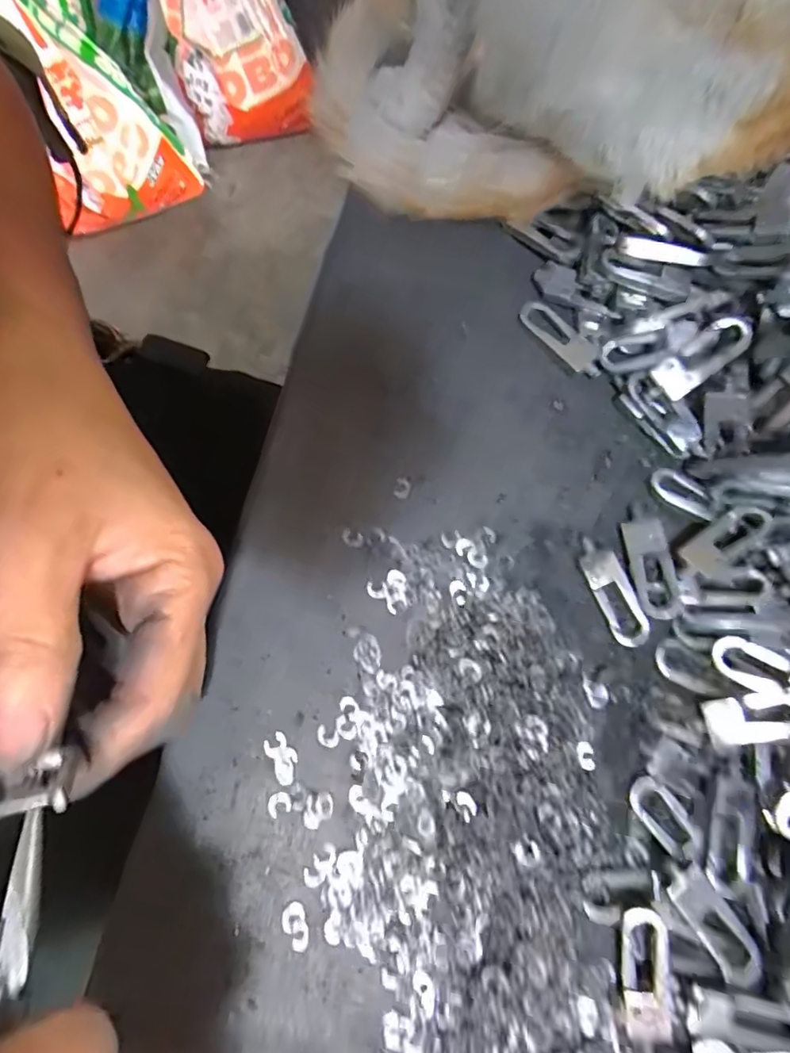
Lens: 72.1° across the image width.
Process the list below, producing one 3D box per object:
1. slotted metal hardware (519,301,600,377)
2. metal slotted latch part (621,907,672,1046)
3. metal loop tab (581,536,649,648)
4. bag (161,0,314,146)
[{"bbox_3d":[0.074,-0.083,0.240,0.044,0.005,0.015,43,78,6],"label":"slotted metal hardware"},{"bbox_3d":[0.085,0.152,0.184,0.015,0.005,0.039,3,77,-3],"label":"metal slotted latch part"},{"bbox_3d":[0.086,0.026,0.215,0.015,0.004,0.044,-24,80,-9],"label":"metal loop tab"},{"bbox_3d":[-0.297,-0.914,0.910,0.222,0.467,0.189,-16,76,-4],"label":"bag"}]

